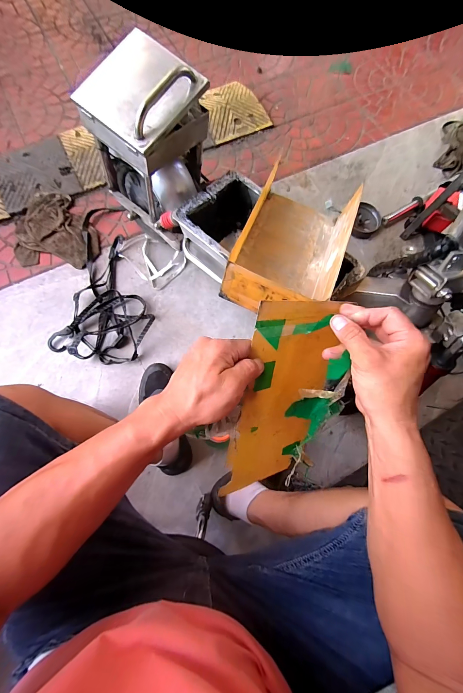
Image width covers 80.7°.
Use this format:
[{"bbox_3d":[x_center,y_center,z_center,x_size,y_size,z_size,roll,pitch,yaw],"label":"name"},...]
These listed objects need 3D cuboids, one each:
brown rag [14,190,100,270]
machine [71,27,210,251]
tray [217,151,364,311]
[{"bbox_3d":[-0.567,-0.353,0.846,0.225,0.039,0.310,-37,75,-12],"label":"brown rag"},{"bbox_3d":[-0.165,-0.440,0.622,0.255,0.256,0.217,39,77,4],"label":"machine"},{"bbox_3d":[0.122,-0.209,0.545,0.182,0.142,0.312,22,77,0],"label":"tray"}]

